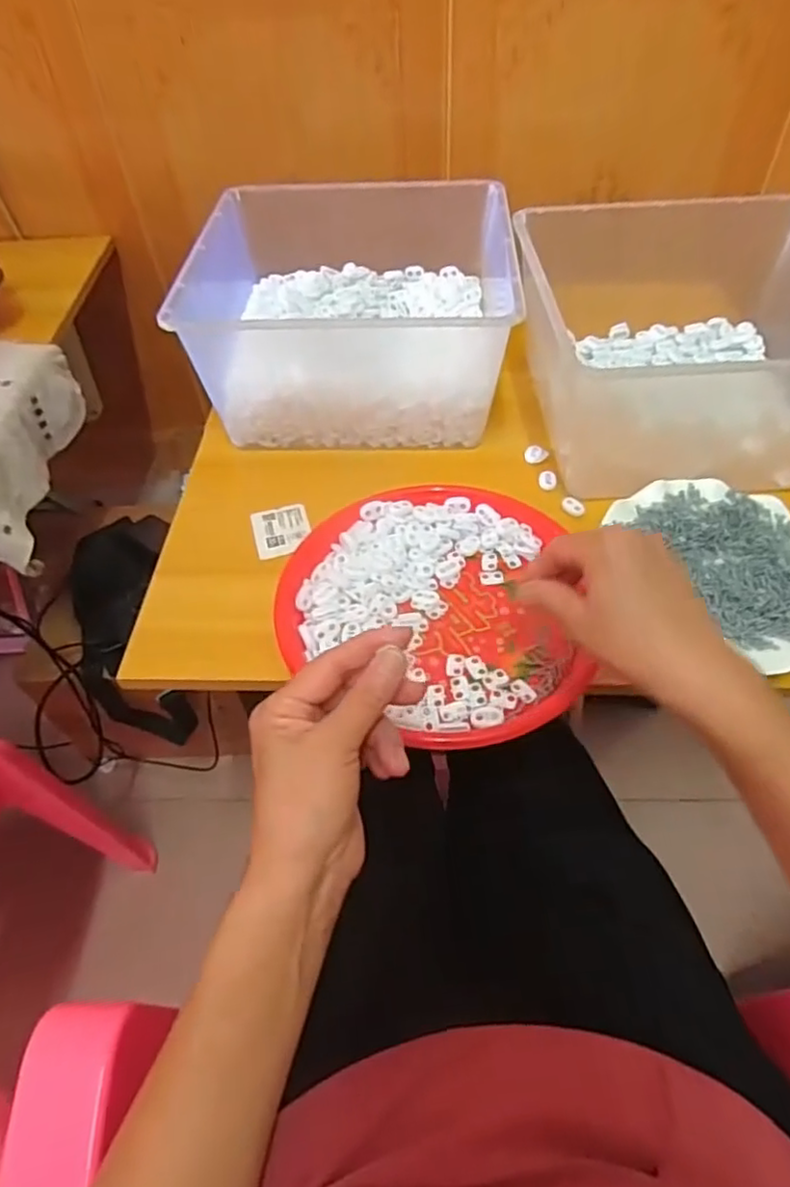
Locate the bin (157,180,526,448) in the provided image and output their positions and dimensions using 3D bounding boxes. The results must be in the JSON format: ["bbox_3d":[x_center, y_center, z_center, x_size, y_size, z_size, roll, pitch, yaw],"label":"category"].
[{"bbox_3d":[-0.040,-0.291,0.671,0.296,0.139,0.277,1,51,3],"label":"bin"}]

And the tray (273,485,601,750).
[{"bbox_3d":[0.024,0.007,0.493,0.216,0.023,0.226,-1,51,1],"label":"tray"}]

